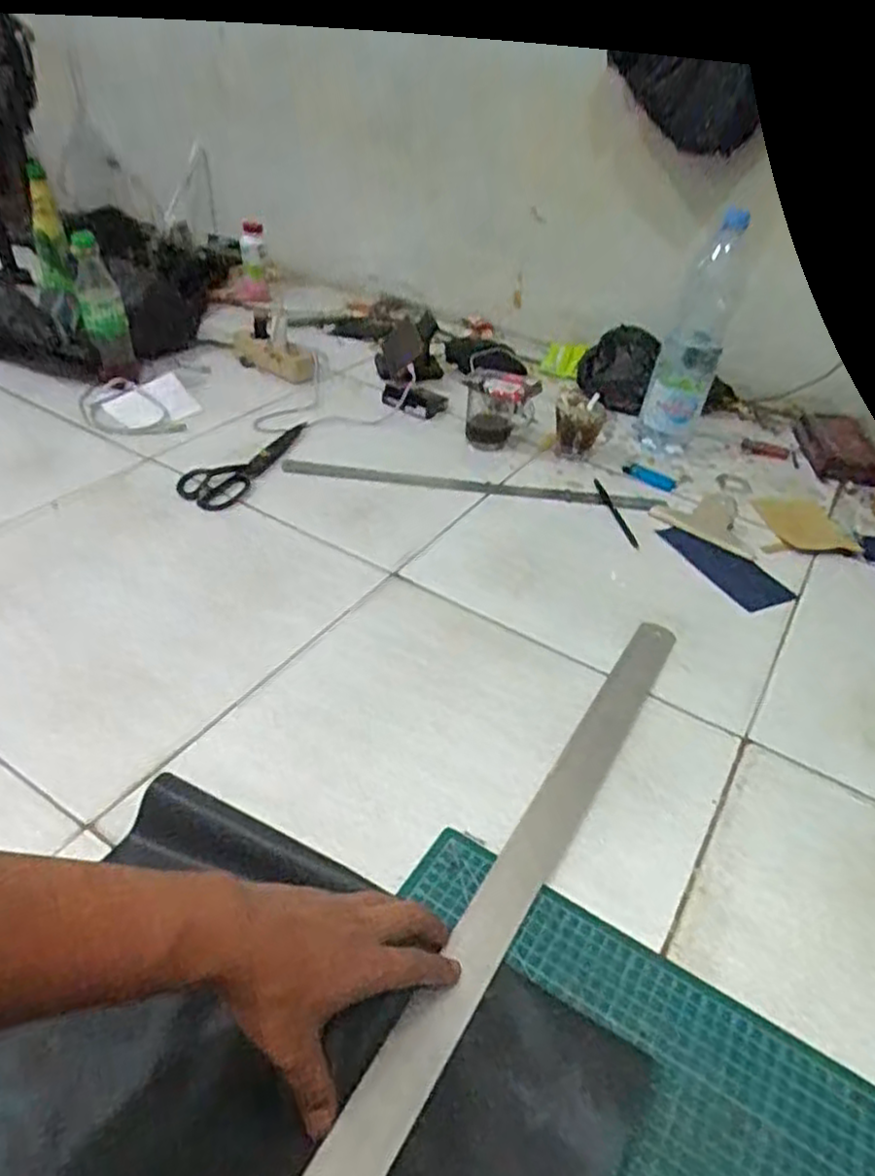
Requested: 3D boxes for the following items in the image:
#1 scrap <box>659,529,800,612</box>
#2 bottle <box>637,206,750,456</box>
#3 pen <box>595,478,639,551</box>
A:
[{"bbox_3d":[0.343,-0.029,0.861,0.070,0.005,0.160,-17,45,-19],"label":"scrap"},{"bbox_3d":[0.358,-0.339,1.017,0.087,0.312,0.085,19,40,17],"label":"bottle"},{"bbox_3d":[0.233,-0.100,0.940,0.011,0.006,0.160,-3,39,-9],"label":"pen"}]

